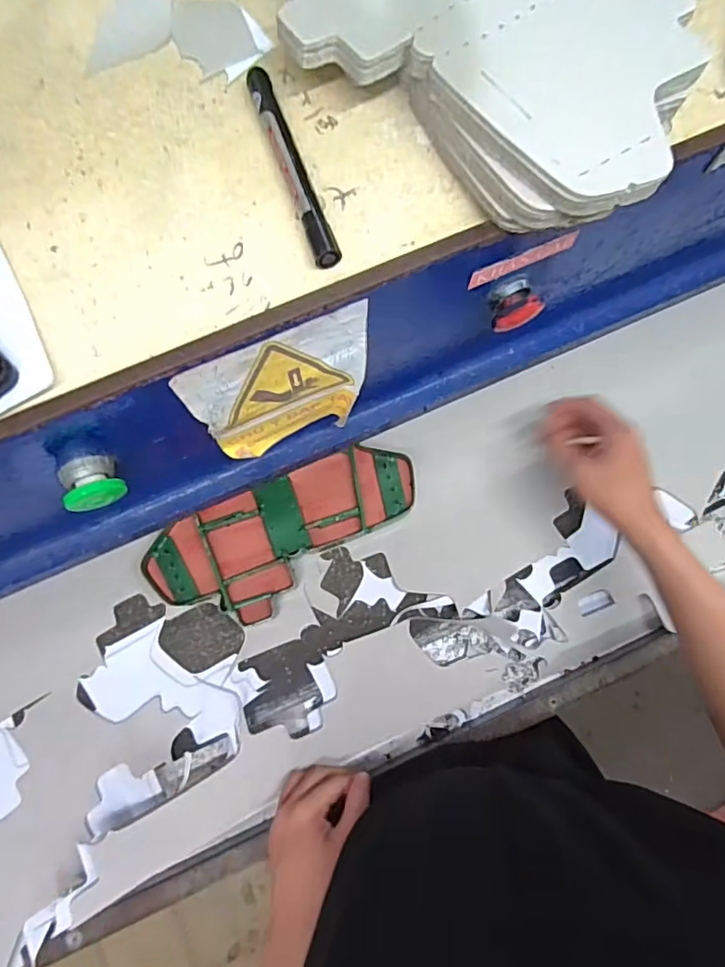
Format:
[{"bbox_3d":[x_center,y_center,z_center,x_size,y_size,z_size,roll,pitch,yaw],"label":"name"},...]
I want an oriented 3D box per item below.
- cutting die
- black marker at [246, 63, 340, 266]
[{"bbox_3d":[-0.079,0.052,0.596,0.281,0.039,0.136,-27,77,-5],"label":"cutting die"},{"bbox_3d":[-0.044,-0.199,0.340,0.015,0.014,0.148,-19,77,-3],"label":"black marker"}]

